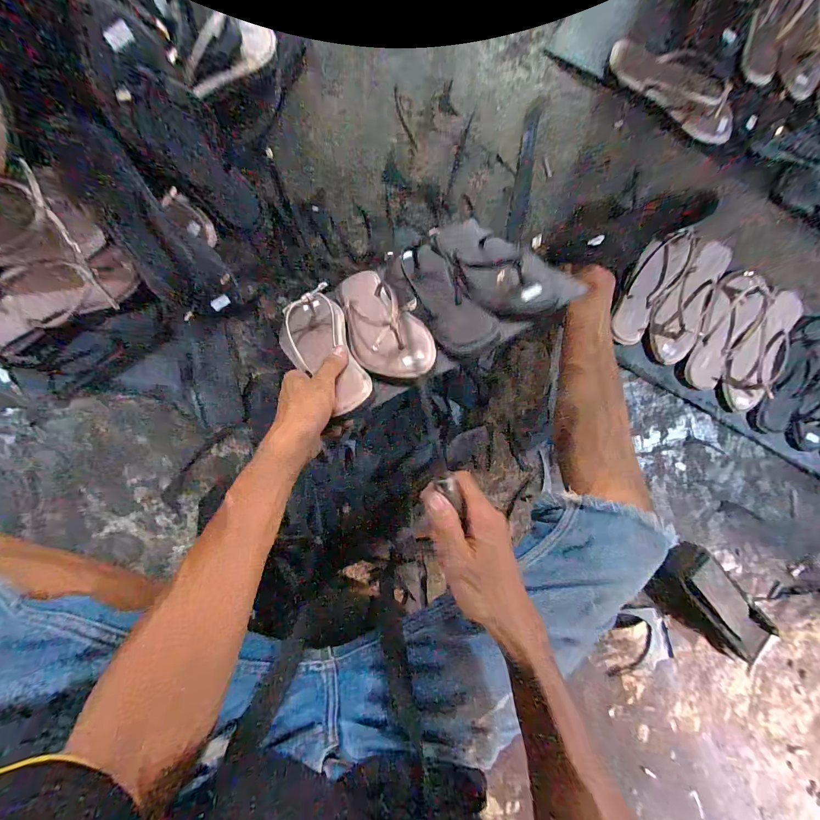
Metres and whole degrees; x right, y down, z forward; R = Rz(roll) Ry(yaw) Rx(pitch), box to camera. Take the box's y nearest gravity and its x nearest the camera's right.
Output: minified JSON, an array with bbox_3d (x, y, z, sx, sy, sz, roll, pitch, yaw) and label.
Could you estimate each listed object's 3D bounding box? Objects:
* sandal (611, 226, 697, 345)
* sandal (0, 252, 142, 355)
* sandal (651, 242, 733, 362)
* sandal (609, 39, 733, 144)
[{"bbox_3d":[0.413,-0.215,0.602,0.080,0.035,0.203,34,87,-7],"label":"sandal"},{"bbox_3d":[-0.456,-0.146,0.446,0.208,0.047,0.068,-21,127,-2],"label":"sandal"},{"bbox_3d":[0.480,-0.193,0.609,0.100,0.035,0.226,25,88,-8],"label":"sandal"},{"bbox_3d":[0.463,-0.559,0.600,0.257,0.036,0.107,29,87,-8],"label":"sandal"}]

